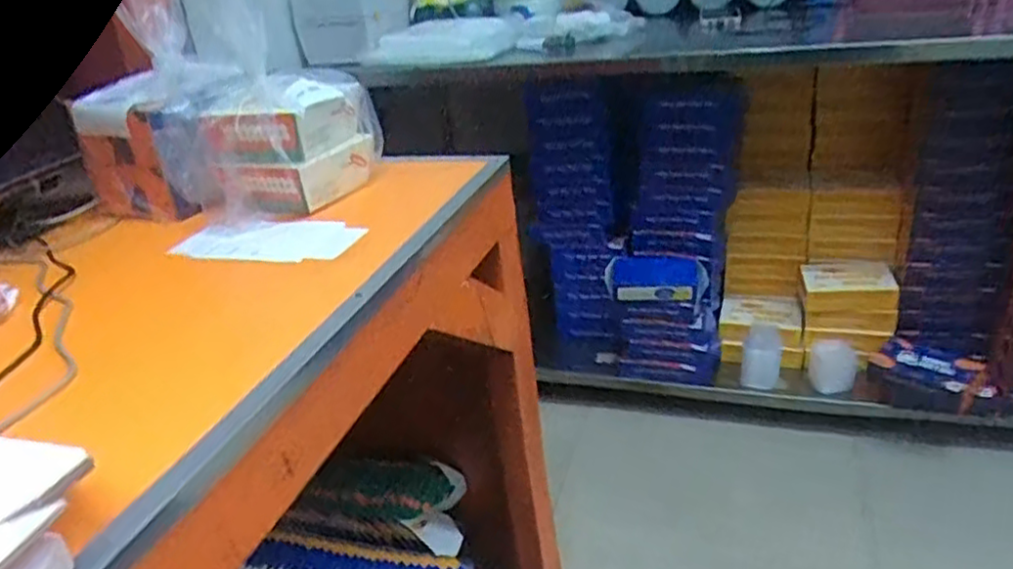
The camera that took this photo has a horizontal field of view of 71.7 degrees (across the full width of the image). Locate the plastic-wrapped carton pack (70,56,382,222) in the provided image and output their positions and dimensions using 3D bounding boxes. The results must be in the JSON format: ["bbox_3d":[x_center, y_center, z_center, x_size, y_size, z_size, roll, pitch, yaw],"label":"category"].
[{"bbox_3d":[-0.266,-0.140,0.683,0.238,0.127,0.151,9,31,27],"label":"plastic-wrapped carton pack"}]

